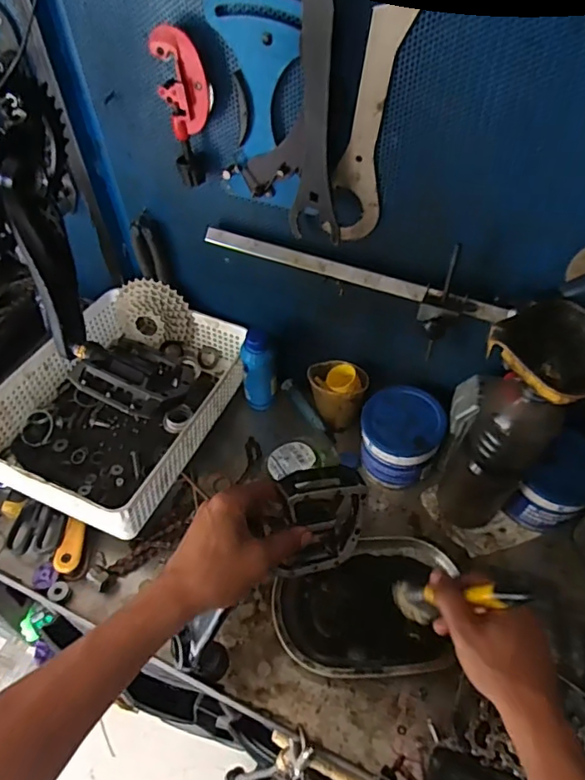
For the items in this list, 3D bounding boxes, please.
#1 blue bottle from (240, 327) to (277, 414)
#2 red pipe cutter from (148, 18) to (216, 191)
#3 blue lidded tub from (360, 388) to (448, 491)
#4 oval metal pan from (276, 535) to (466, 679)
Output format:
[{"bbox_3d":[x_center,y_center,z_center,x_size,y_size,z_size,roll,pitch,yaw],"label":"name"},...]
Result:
[{"bbox_3d":[-0.047,-0.025,0.755,0.045,0.142,0.035,-8,53,-4],"label":"blue bottle"},{"bbox_3d":[-0.106,-0.285,0.545,0.049,0.149,0.022,13,51,13],"label":"red pipe cutter"},{"bbox_3d":[0.140,0.067,0.700,0.101,0.104,0.099,-1,50,2],"label":"blue lidded tub"},{"bbox_3d":[0.083,0.244,0.609,0.203,0.045,0.157,-3,50,0],"label":"oval metal pan"}]

